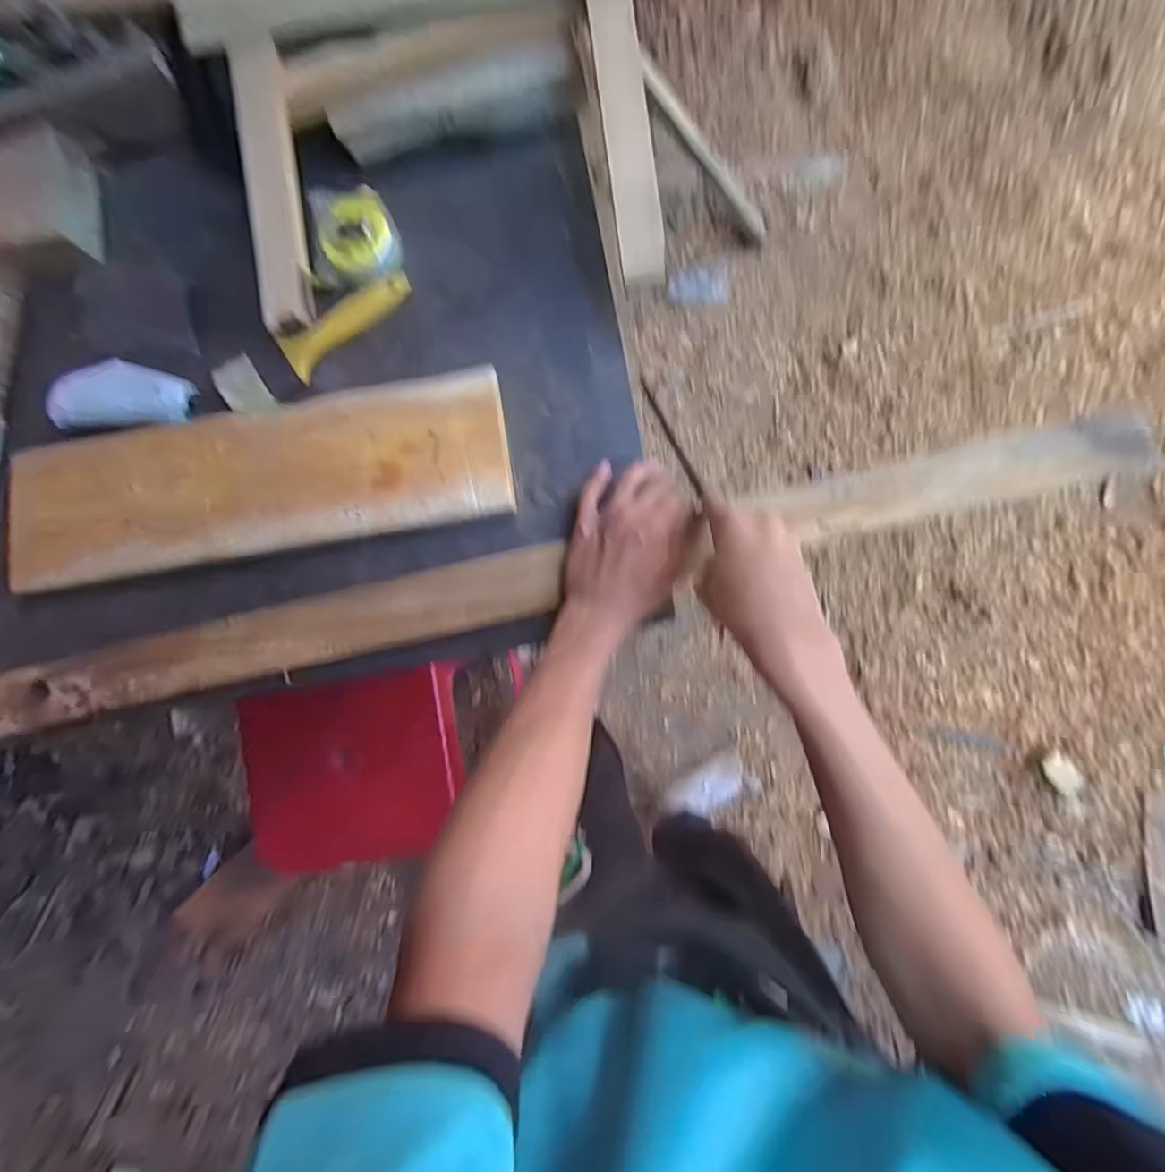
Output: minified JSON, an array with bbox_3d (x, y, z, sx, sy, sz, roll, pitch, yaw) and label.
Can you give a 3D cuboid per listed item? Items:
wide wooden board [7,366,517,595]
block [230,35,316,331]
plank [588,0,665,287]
[{"bbox_3d":[-0.263,-0.085,0.435,0.408,0.019,0.120,-9,88,4],"label":"wide wooden board"},{"bbox_3d":[-0.230,-0.293,0.406,0.038,0.022,0.205,-7,87,3],"label":"block"},{"bbox_3d":[0.033,-0.322,0.389,0.031,0.017,0.208,-8,87,3],"label":"plank"}]

